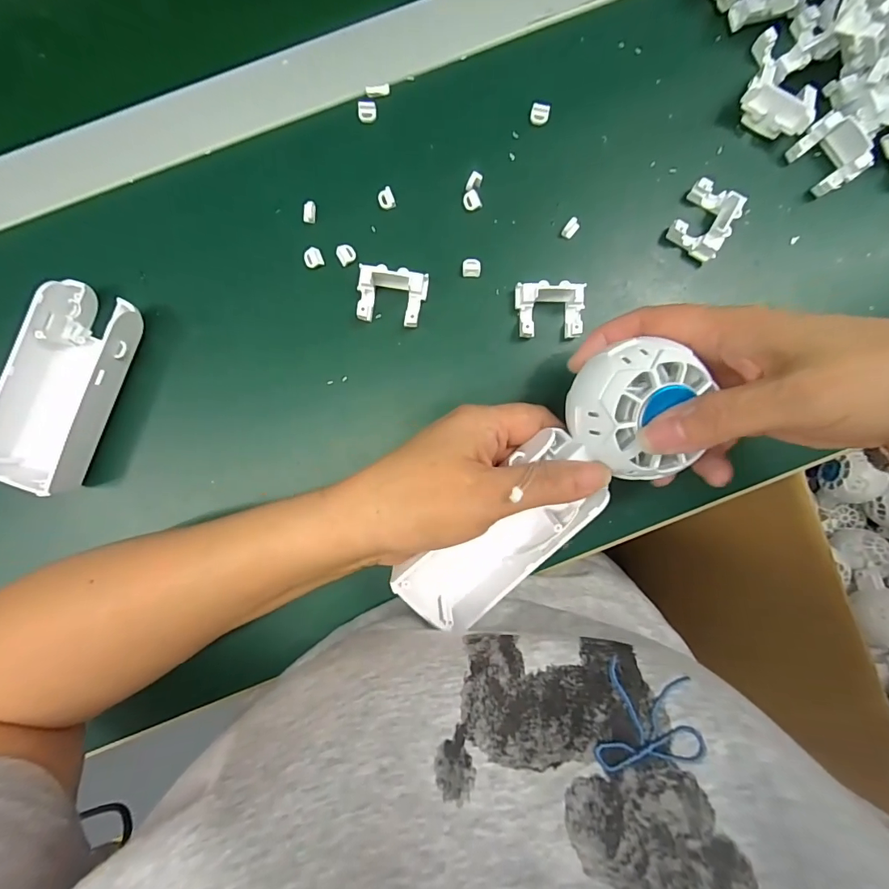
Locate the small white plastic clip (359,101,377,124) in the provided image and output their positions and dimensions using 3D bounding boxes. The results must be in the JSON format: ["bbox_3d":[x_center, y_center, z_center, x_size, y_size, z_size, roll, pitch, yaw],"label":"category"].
[{"bbox_3d":[-0.044,-0.193,0.260,0.010,0.004,0.012,0,92,-1],"label":"small white plastic clip"}]

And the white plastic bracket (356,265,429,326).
[{"bbox_3d":[-0.030,-0.083,0.254,0.038,0.016,0.029,9,91,-2],"label":"white plastic bracket"}]

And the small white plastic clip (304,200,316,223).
[{"bbox_3d":[-0.077,-0.134,0.259,0.007,0.004,0.011,8,92,-2],"label":"small white plastic clip"}]

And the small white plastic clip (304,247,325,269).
[{"bbox_3d":[-0.075,-0.107,0.259,0.010,0.004,0.010,-21,92,-1],"label":"small white plastic clip"}]

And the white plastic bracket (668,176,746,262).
[{"bbox_3d":[0.149,-0.129,0.256,0.028,0.020,0.038,30,91,-2],"label":"white plastic bracket"}]

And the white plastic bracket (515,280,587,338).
[{"bbox_3d":[0.060,-0.076,0.255,0.037,0.020,0.029,0,92,-1],"label":"white plastic bracket"}]

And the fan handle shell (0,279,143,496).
[{"bbox_3d":[-0.205,-0.031,0.244,0.045,0.030,0.107,21,91,-2],"label":"fan handle shell"}]

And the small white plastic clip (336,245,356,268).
[{"bbox_3d":[-0.057,-0.110,0.259,0.010,0.004,0.011,-24,92,-1],"label":"small white plastic clip"}]

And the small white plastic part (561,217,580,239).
[{"bbox_3d":[0.074,-0.126,0.261,0.007,0.007,0.011,38,91,-2],"label":"small white plastic part"}]

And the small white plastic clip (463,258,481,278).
[{"bbox_3d":[0.016,-0.102,0.260,0.010,0.004,0.010,-2,92,-1],"label":"small white plastic clip"}]

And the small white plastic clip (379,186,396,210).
[{"bbox_3d":[-0.034,-0.142,0.260,0.009,0.004,0.011,-21,92,-1],"label":"small white plastic clip"}]

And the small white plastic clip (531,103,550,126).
[{"bbox_3d":[0.055,-0.191,0.261,0.010,0.006,0.009,12,91,-2],"label":"small white plastic clip"}]

